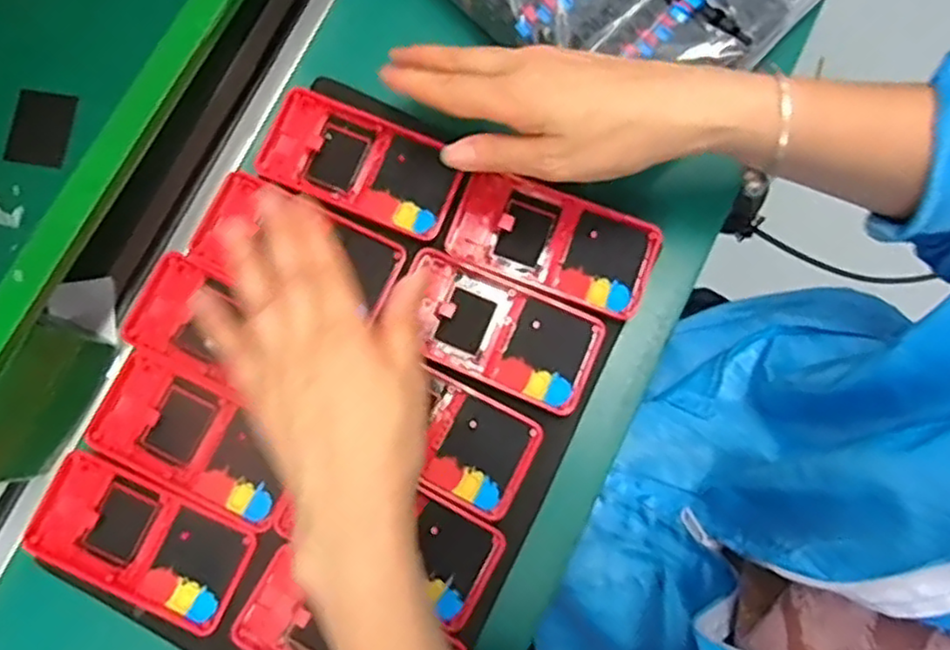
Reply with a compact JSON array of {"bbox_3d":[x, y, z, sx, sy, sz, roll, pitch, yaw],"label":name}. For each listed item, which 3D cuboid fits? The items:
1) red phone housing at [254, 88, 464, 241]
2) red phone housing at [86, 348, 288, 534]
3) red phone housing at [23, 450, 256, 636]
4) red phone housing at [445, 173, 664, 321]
[{"bbox_3d":[-0.071,-0.100,0.438,0.121,0.016,0.062,24,80,6],"label":"red phone housing"},{"bbox_3d":[-0.160,0.065,0.407,0.118,0.009,0.062,27,80,6],"label":"red phone housing"},{"bbox_3d":[-0.190,0.121,0.400,0.122,0.017,0.061,25,80,6],"label":"red phone housing"},{"bbox_3d":[0.047,-0.050,0.427,0.123,0.013,0.063,21,80,5],"label":"red phone housing"}]

